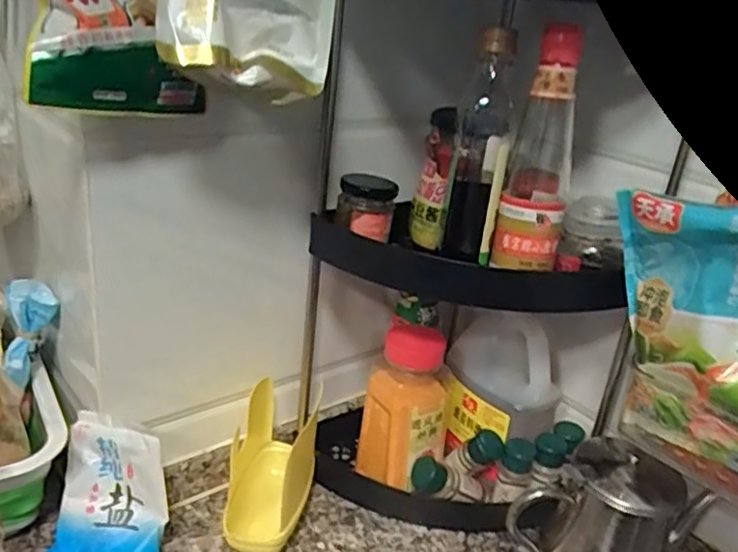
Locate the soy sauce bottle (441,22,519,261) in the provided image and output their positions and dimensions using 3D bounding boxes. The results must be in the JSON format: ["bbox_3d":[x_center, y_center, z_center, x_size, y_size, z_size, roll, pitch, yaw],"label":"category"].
[{"bbox_3d":[0.102,-0.117,0.602,0.051,0.191,0.066,10,23,8],"label":"soy sauce bottle"}]

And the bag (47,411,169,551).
[{"bbox_3d":[-0.248,0.214,0.621,0.106,0.151,0.029,5,-12,9],"label":"bag"}]

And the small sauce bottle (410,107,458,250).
[{"bbox_3d":[0.066,-0.099,0.680,0.032,0.142,0.038,8,23,3],"label":"small sauce bottle"}]

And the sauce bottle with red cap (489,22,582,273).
[{"bbox_3d":[0.157,-0.109,0.587,0.060,0.200,0.067,11,23,11],"label":"sauce bottle with red cap"}]

